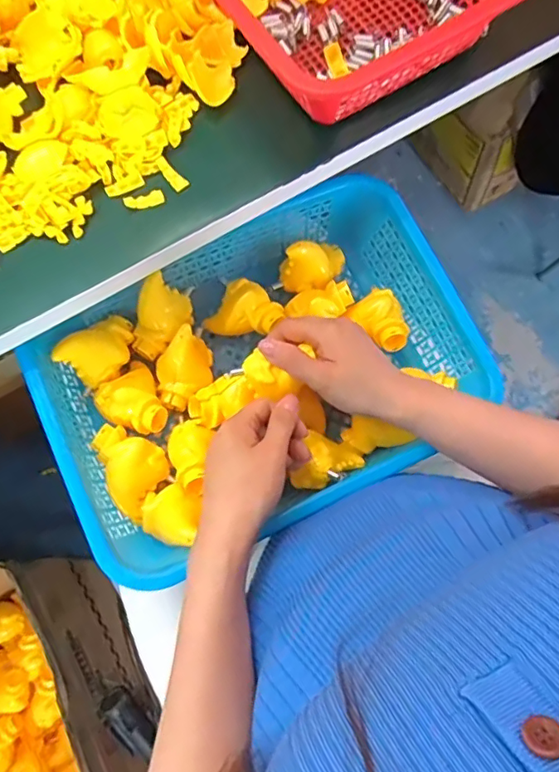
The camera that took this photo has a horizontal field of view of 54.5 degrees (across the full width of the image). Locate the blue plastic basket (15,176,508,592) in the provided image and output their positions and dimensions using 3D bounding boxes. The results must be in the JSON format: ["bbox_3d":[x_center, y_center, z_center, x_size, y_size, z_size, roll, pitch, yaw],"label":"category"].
[{"bbox_3d":[-0.011,-0.015,0.475,0.354,0.102,0.240,-29,73,-8],"label":"blue plastic basket"}]

